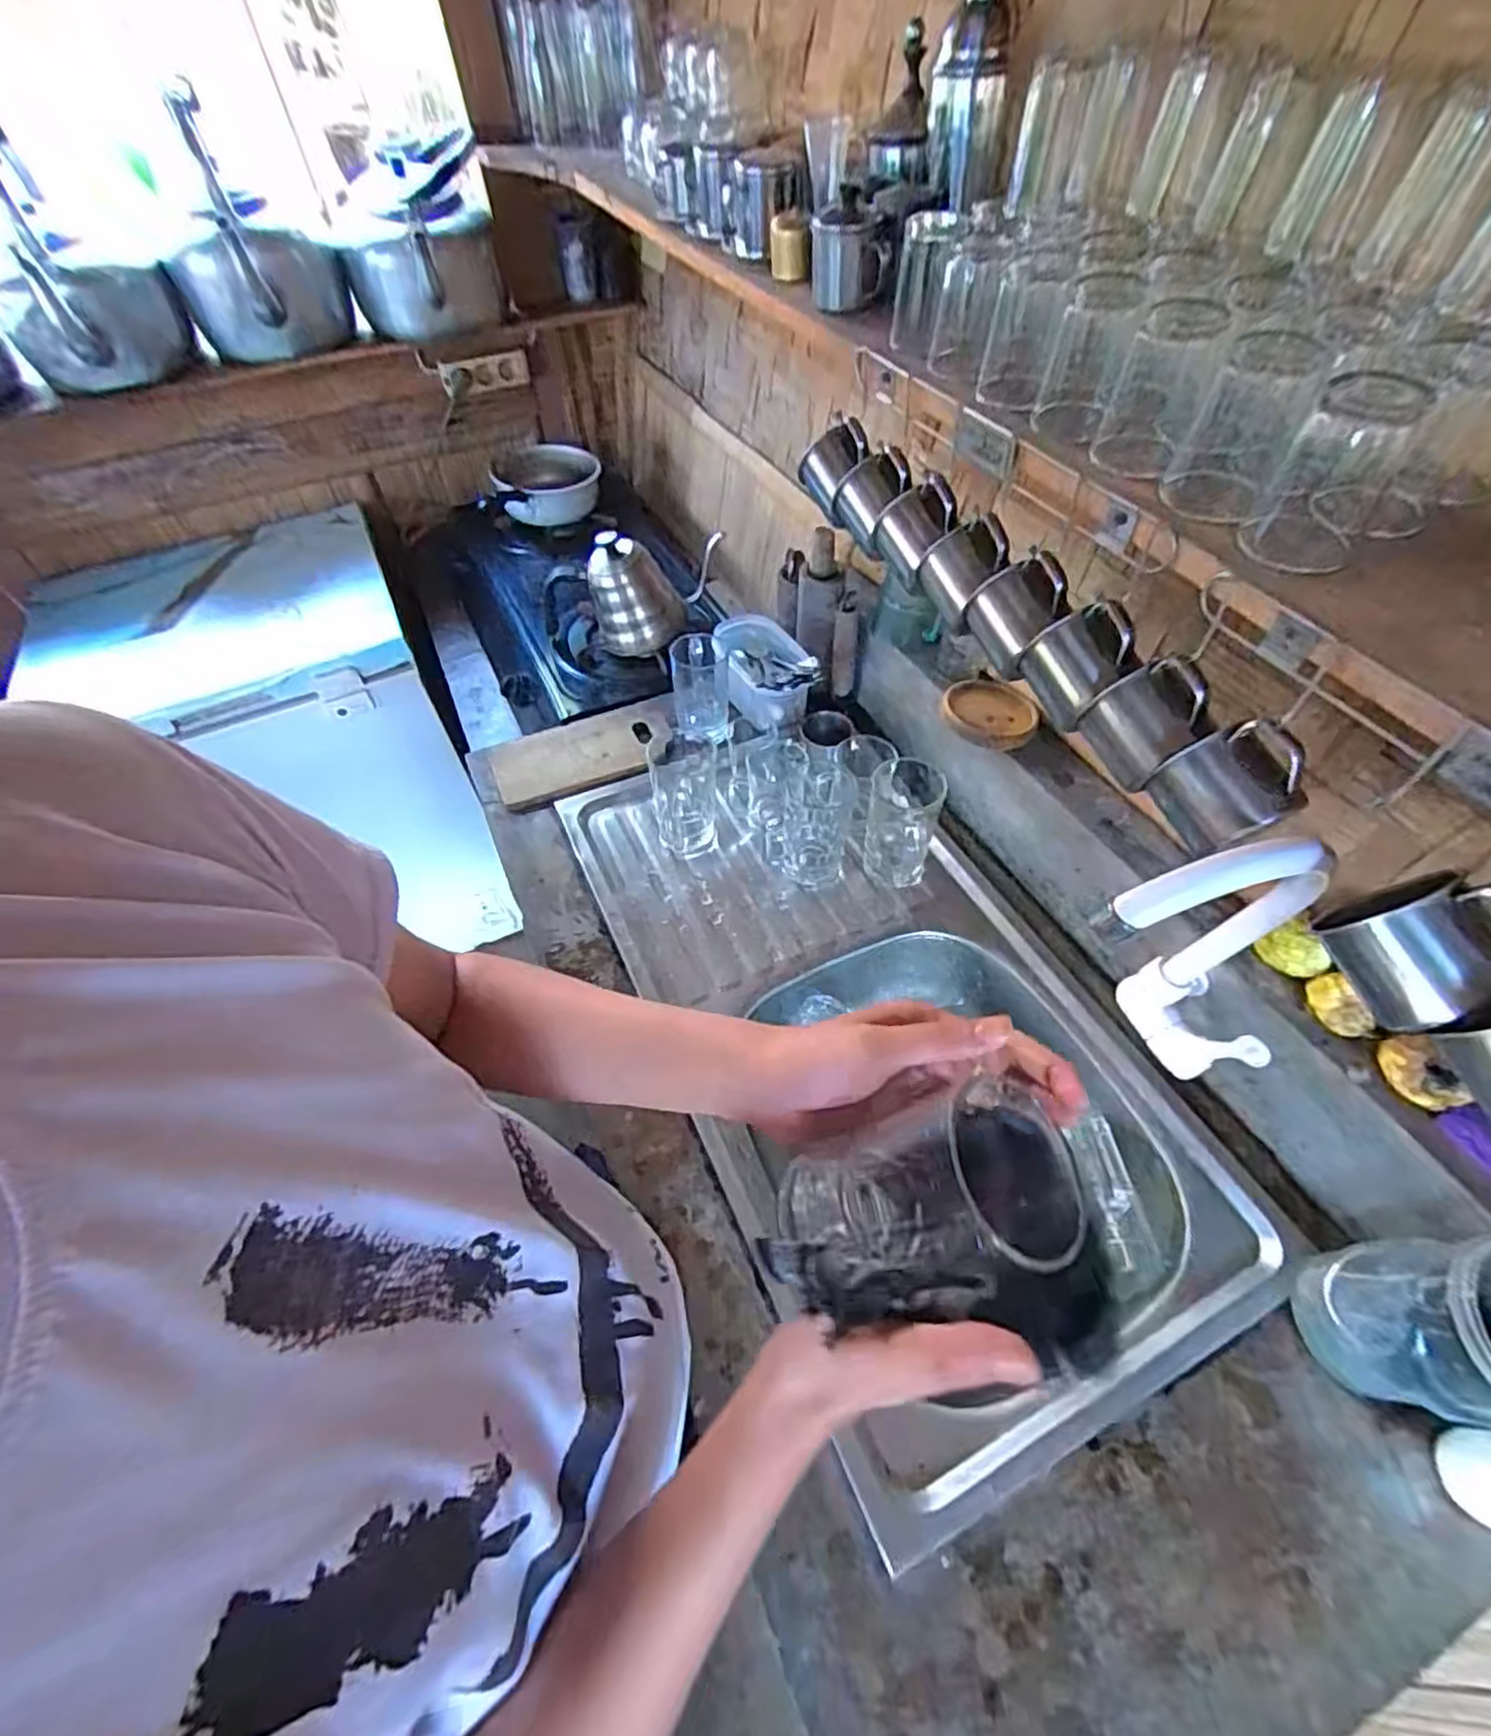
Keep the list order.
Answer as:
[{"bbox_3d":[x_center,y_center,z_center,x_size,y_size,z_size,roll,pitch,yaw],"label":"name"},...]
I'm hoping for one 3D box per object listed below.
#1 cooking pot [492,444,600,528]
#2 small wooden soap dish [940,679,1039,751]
[{"bbox_3d":[-0.332,-0.651,1.212,0.168,0.089,0.174,-1,52,2],"label":"cooking pot"},{"bbox_3d":[0.269,-0.173,0.776,0.100,0.020,0.105,-1,52,2],"label":"small wooden soap dish"}]

